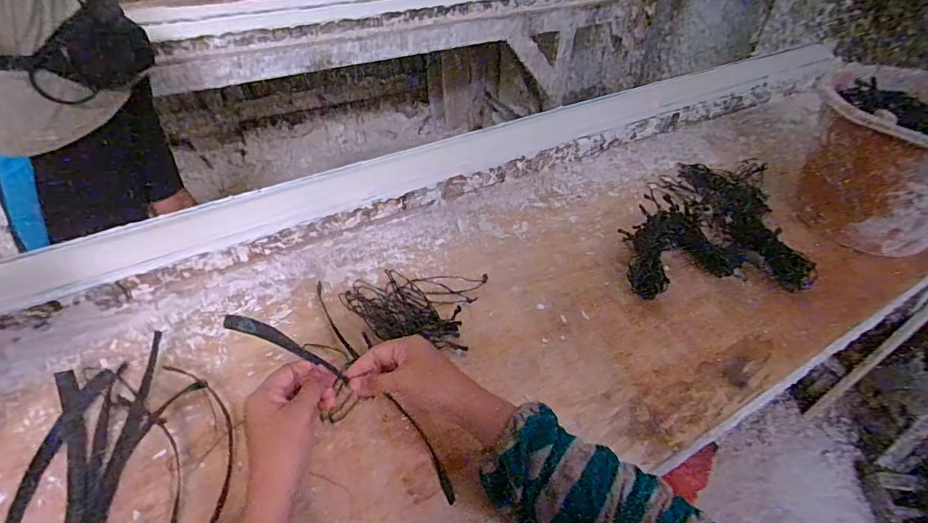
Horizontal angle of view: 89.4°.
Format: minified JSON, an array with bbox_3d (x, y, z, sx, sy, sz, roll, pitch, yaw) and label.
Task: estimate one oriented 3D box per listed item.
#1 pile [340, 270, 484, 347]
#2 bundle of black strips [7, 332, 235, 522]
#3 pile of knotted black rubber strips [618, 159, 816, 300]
[{"bbox_3d":[-0.059,0.057,0.592,0.177,0.020,0.113,-1,44,-4],"label":"pile"},{"bbox_3d":[-0.307,0.204,0.422,0.176,0.019,0.316,-11,46,-14],"label":"bundle of black strips"},{"bbox_3d":[0.365,-0.068,0.717,0.257,0.050,0.315,5,44,2],"label":"pile of knotted black rubber strips"}]

